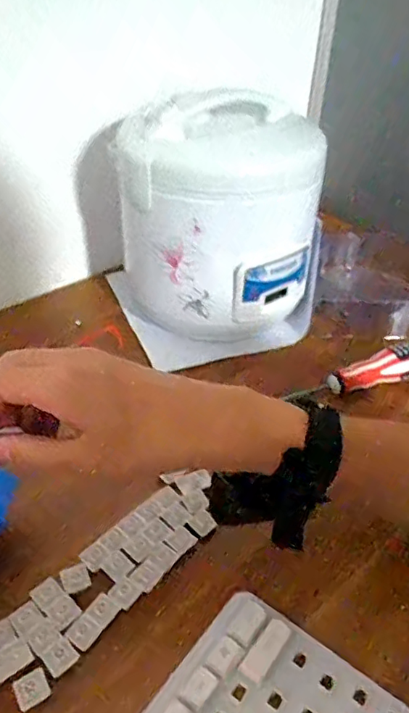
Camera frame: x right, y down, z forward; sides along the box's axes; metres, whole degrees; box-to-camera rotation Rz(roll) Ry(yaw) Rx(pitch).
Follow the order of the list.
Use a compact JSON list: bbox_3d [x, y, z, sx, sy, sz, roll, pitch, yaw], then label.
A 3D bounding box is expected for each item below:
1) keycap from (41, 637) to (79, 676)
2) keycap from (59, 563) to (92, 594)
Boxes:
[{"bbox_3d":[-0.090,0.188,0.335,0.017,0.006,0.018,33,49,32],"label":"keycap"},{"bbox_3d":[-0.091,0.155,0.377,0.019,0.004,0.019,-15,43,-19],"label":"keycap"}]

